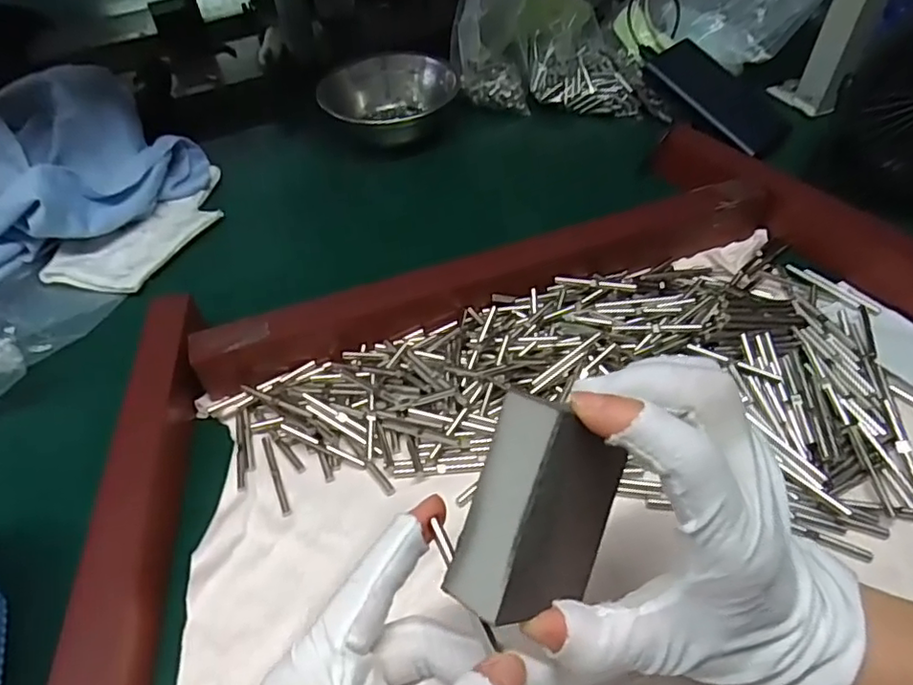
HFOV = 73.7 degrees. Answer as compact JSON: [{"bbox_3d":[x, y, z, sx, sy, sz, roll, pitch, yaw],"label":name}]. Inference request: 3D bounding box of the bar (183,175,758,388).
[{"bbox_3d":[0.032,-0.047,0.410,0.403,0.036,0.028,-16,51,-11],"label":"bar"}]

